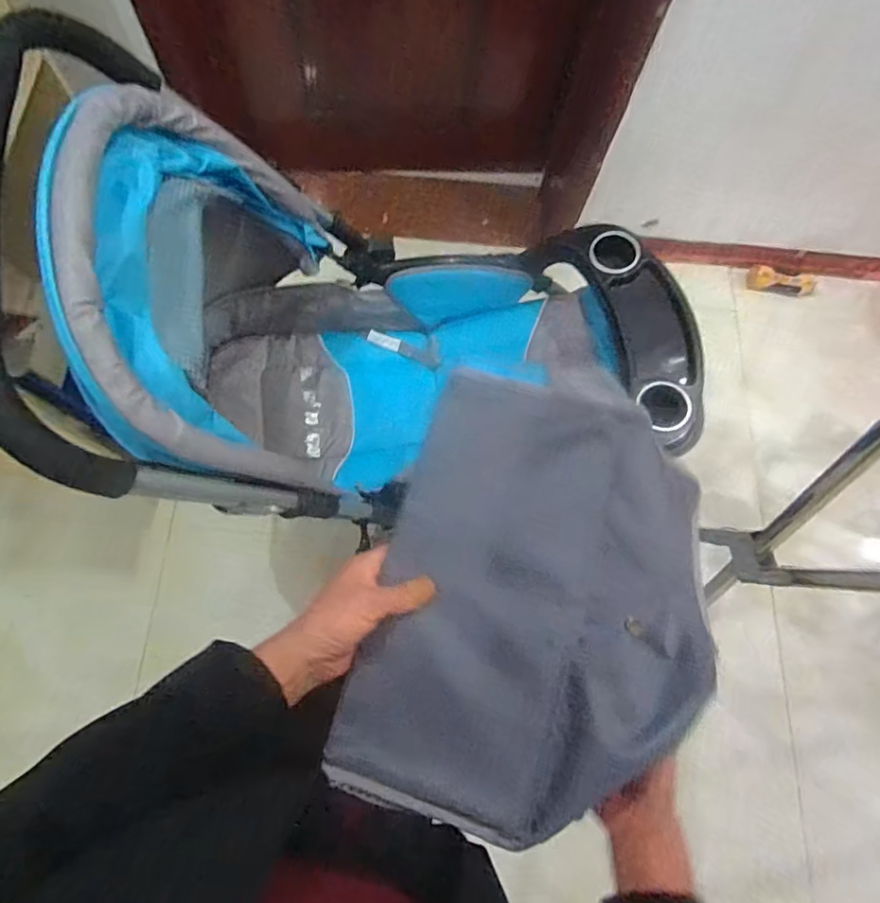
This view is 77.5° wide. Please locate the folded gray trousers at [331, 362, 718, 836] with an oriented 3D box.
[{"bbox_3d":[0.084,0.120,0.437,0.259,0.048,0.331,16,73,3],"label":"folded gray trousers"}]

